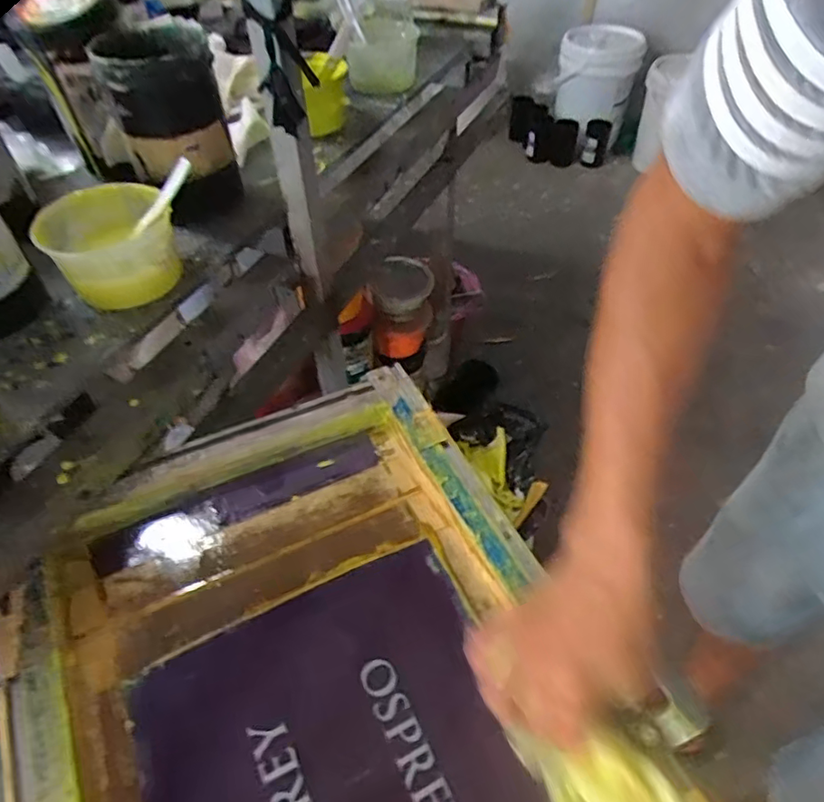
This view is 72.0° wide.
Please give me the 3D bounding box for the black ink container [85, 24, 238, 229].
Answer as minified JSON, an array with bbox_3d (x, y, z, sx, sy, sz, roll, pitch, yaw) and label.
[{"bbox_3d":[-0.239,-0.269,0.576,0.101,0.176,0.092,-18,51,-13],"label":"black ink container"}]

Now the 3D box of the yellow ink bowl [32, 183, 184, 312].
[{"bbox_3d":[-0.266,-0.137,0.510,0.103,0.081,0.088,-30,54,-22],"label":"yellow ink bowl"}]

